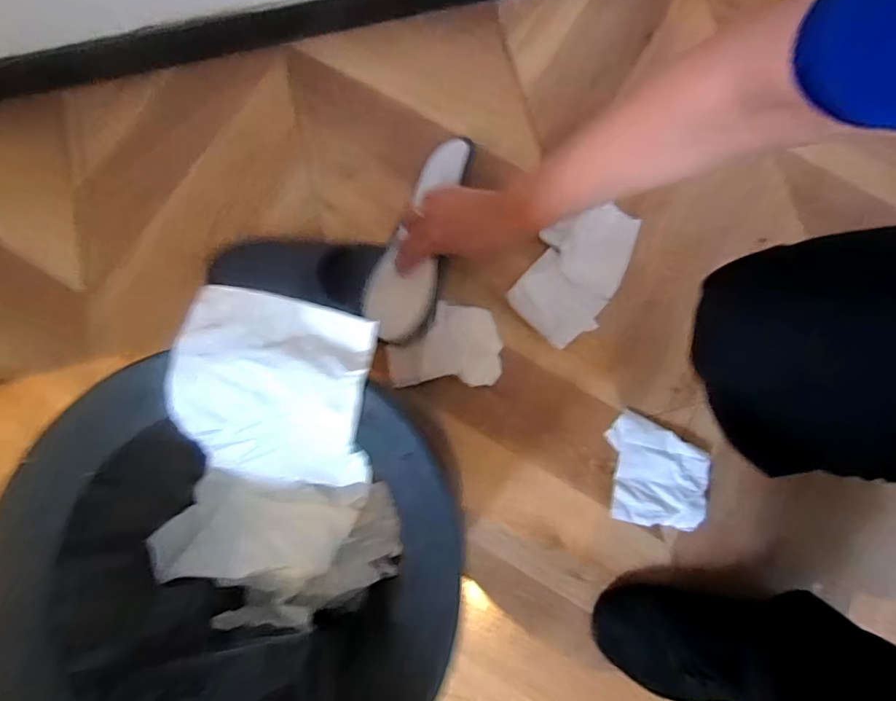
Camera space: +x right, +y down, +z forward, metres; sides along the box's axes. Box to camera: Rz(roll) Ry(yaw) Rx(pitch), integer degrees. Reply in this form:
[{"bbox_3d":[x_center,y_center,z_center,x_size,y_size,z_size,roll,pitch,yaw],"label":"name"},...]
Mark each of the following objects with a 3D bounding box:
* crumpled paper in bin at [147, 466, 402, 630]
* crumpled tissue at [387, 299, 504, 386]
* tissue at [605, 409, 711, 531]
[{"bbox_3d":[-0.128,0.159,0.378,0.179,0.069,0.104,4,80,0],"label":"crumpled paper in bin"},{"bbox_3d":[-0.002,-0.007,0.570,0.131,0.032,0.096,0,80,0],"label":"crumpled tissue"},{"bbox_3d":[0.246,0.143,0.554,0.112,0.020,0.119,12,80,2],"label":"tissue"}]

